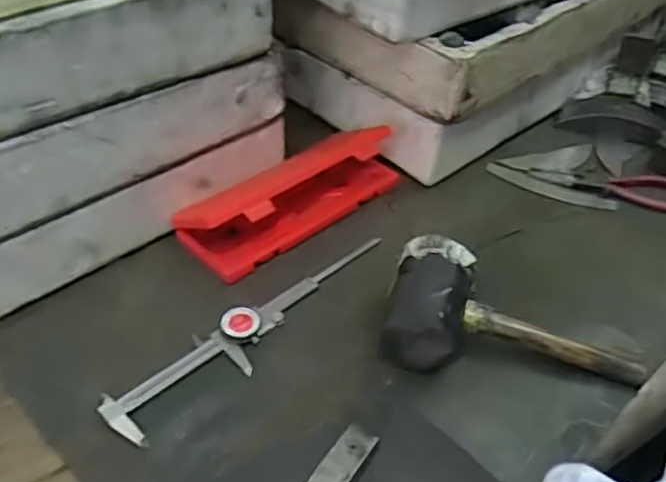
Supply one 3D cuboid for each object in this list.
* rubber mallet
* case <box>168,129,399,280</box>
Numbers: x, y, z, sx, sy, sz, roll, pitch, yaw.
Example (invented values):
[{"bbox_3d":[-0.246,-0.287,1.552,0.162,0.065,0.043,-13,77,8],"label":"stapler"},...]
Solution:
[{"bbox_3d":[0.162,0.085,0.601,0.236,0.065,0.116,21,45,-4],"label":"rubber mallet"},{"bbox_3d":[-0.036,-0.057,0.704,0.254,0.069,0.080,-31,55,-32],"label":"case"}]

